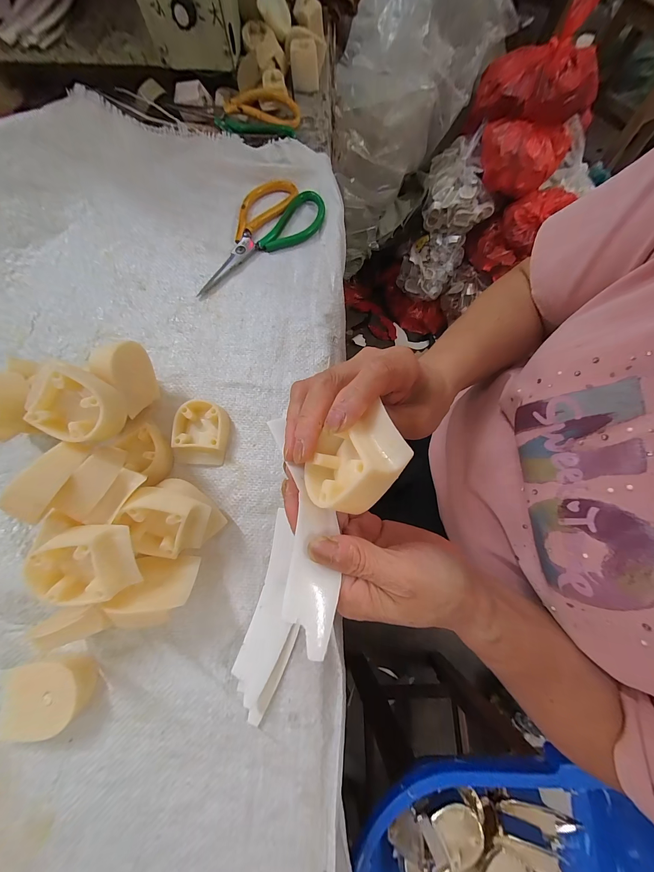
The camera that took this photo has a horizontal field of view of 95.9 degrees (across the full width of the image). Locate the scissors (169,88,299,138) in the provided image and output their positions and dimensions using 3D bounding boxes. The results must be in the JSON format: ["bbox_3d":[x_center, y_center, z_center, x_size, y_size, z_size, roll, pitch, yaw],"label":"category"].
[{"bbox_3d":[-0.123,-0.444,0.405,0.166,0.021,0.067,-2,74,-1],"label":"scissors"}]

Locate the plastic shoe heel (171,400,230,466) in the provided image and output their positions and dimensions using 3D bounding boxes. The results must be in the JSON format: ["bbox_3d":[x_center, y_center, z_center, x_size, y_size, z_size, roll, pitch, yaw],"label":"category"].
[{"bbox_3d":[-0.121,-0.004,0.287,0.049,0.021,0.059,3,74,0],"label":"plastic shoe heel"}]

